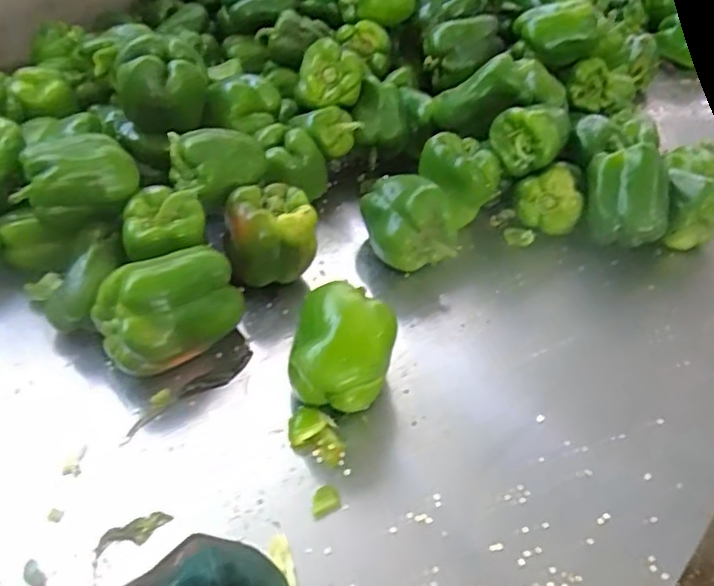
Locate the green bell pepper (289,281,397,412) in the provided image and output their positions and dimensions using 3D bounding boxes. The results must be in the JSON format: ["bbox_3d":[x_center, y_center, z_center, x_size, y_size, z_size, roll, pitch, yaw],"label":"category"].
[{"bbox_3d":[-0.014,0.055,0.578,0.087,0.091,0.096,9,41,4],"label":"green bell pepper"}]

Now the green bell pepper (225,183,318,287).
[{"bbox_3d":[-0.090,-0.053,0.680,0.093,0.095,0.085,-1,41,-7],"label":"green bell pepper"}]

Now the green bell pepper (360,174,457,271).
[{"bbox_3d":[0.056,-0.081,0.738,0.091,0.089,0.101,-10,43,-17],"label":"green bell pepper"}]

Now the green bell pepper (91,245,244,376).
[{"bbox_3d":[-0.163,0.018,0.591,0.127,0.092,0.073,-23,48,-29],"label":"green bell pepper"}]

